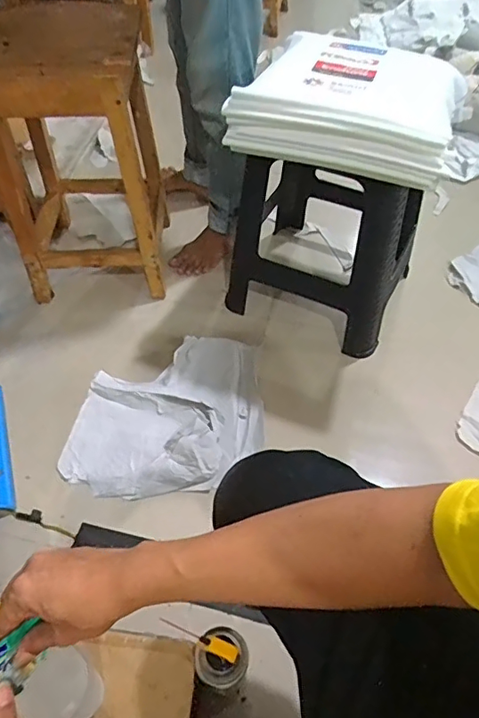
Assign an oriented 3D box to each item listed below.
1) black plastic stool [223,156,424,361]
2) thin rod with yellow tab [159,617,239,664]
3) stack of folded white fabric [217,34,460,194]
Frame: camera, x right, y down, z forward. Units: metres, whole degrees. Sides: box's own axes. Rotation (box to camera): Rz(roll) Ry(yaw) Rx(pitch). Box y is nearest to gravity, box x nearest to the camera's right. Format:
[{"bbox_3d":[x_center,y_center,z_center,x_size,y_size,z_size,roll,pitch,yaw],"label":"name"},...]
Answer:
[{"bbox_3d":[0.194,-0.302,1.113,0.363,0.412,0.342,22,55,16],"label":"black plastic stool"},{"bbox_3d":[-0.044,0.312,0.572,0.089,0.017,0.015,18,54,13],"label":"thin rod with yellow tab"},{"bbox_3d":[0.195,-0.439,0.880,0.350,0.095,0.301,21,55,15],"label":"stack of folded white fabric"}]

